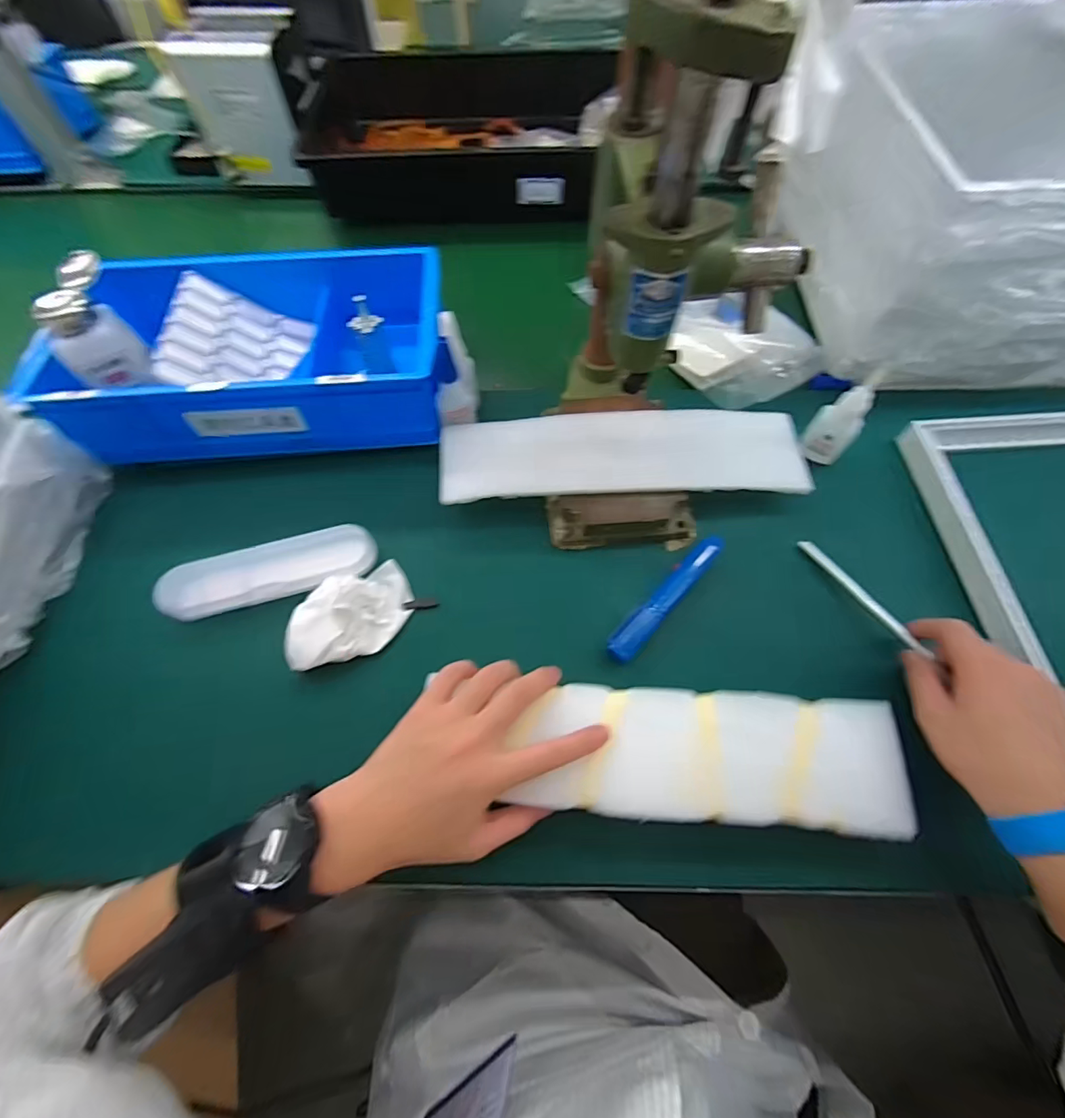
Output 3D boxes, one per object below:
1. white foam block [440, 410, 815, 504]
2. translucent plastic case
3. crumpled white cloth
[{"bbox_3d":[0.080,-0.097,0.458,0.324,0.017,0.086,-2,73,1],"label":"white foam block"},{"bbox_3d":[-0.231,0.008,0.440,0.182,0.029,0.055,-15,66,-6],"label":"translucent plastic case"},{"bbox_3d":[-0.154,0.045,0.415,0.103,0.032,0.068,-22,66,-8],"label":"crumpled white cloth"}]

